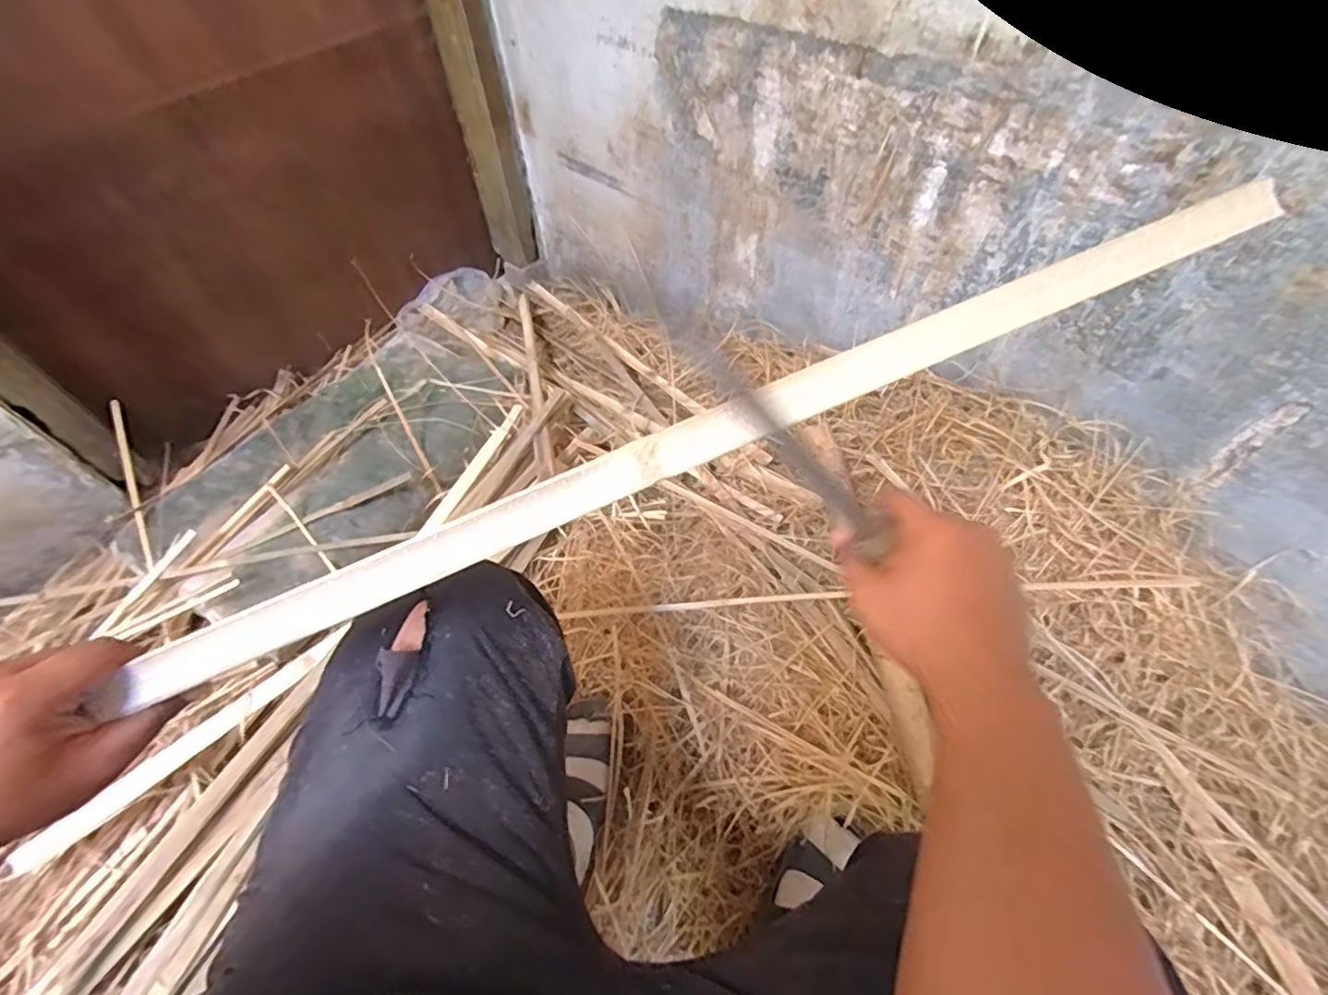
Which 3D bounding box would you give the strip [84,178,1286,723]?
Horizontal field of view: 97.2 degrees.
[{"bbox_3d":[0.031,-0.037,0.350,0.726,0.009,0.030,-23,92,-2],"label":"strip"}]

